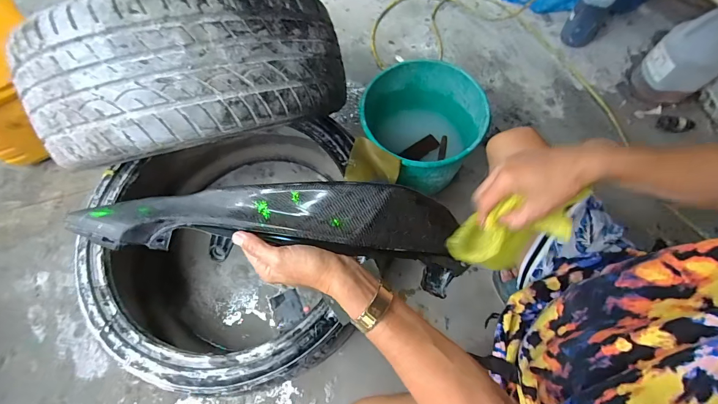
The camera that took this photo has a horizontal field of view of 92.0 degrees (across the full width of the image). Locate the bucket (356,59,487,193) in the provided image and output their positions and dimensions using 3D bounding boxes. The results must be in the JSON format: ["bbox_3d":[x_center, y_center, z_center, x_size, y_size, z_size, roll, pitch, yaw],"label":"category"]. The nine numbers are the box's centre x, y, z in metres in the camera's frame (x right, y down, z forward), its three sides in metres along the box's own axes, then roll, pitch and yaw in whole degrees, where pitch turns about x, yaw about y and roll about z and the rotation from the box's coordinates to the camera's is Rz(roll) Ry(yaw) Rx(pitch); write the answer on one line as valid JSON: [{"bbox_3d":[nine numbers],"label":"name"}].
[{"bbox_3d":[0.147,-0.151,0.903,0.270,0.311,0.267,-1,68,3],"label":"bucket"}]

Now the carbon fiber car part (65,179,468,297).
[{"bbox_3d":[-0.078,0.033,0.396,0.443,0.089,0.100,5,69,-8],"label":"carbon fiber car part"}]

